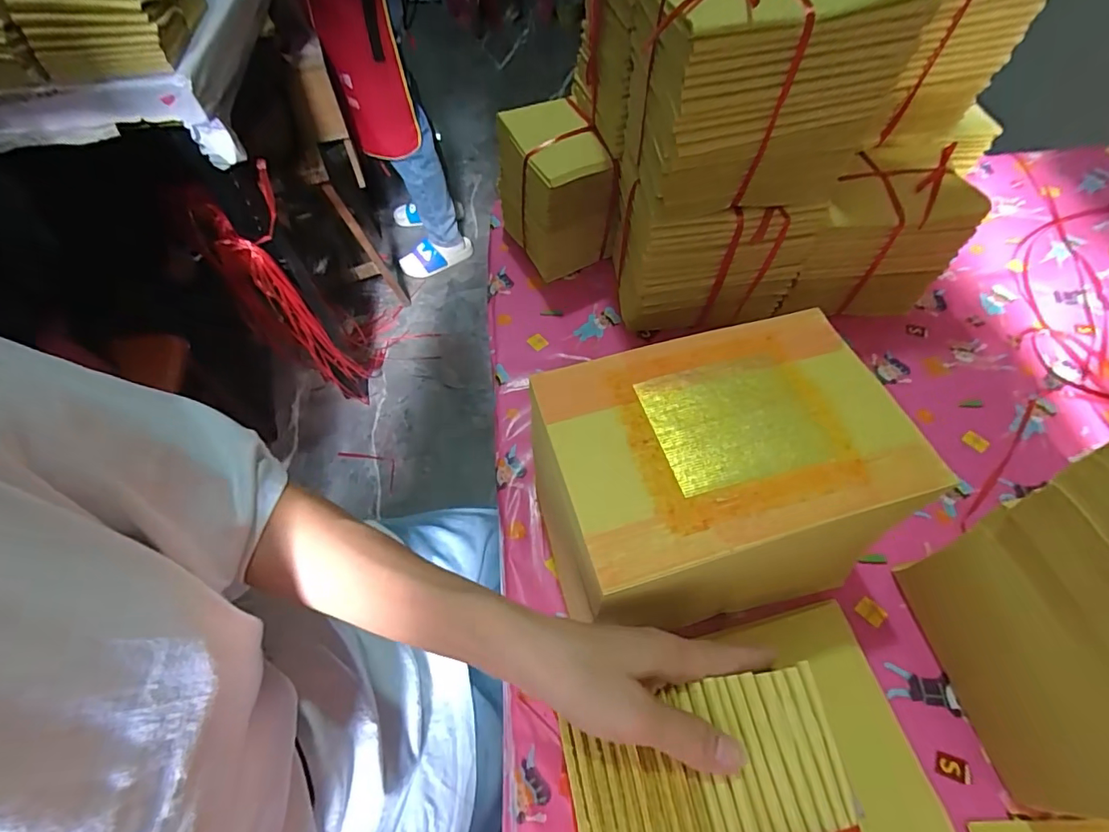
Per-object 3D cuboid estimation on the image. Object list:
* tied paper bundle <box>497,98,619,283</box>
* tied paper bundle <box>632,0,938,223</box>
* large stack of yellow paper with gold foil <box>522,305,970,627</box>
[{"bbox_3d":[0.003,-0.252,0.583,0.094,0.148,0.129,-25,62,-13],"label":"tied paper bundle"},{"bbox_3d":[0.152,-0.259,0.399,0.163,0.149,0.117,-8,59,-3],"label":"tied paper bundle"},{"bbox_3d":[0.113,0.052,0.401,0.253,0.153,0.168,-14,60,-7],"label":"large stack of yellow paper with gold foil"}]

